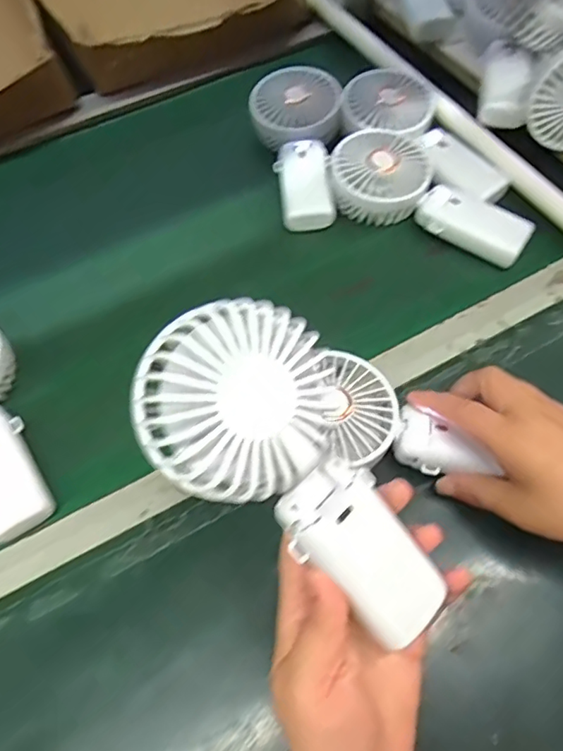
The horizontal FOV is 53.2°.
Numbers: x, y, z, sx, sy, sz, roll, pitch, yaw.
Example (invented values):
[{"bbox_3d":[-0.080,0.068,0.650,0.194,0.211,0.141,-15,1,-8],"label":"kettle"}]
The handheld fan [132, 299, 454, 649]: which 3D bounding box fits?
[{"bbox_3d":[0.011,0.047,0.257,0.078,0.031,0.179,-45,107,-20],"label":"handheld fan"}]

